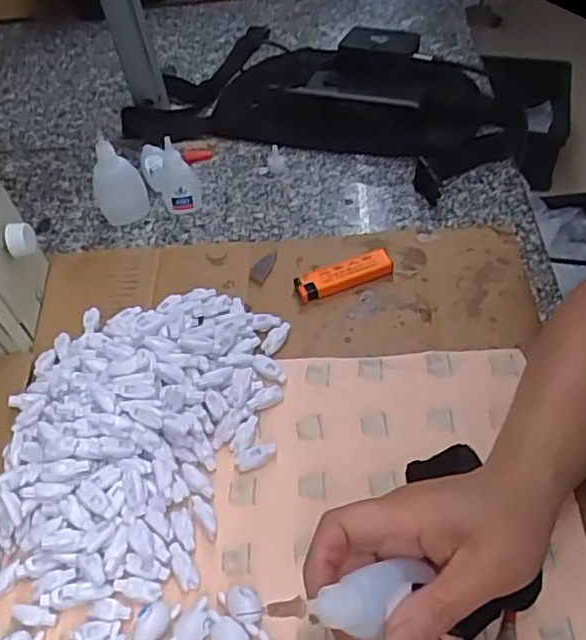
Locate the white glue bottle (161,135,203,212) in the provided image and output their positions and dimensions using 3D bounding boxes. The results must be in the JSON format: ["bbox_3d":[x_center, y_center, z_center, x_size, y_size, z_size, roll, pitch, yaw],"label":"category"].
[{"bbox_3d":[-0.106,-0.132,0.578,0.031,0.069,0.023,-3,51,2],"label":"white glue bottle"}]

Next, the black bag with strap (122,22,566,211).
[{"bbox_3d":[0.059,-0.227,0.639,0.417,0.068,0.201,16,55,18],"label":"black bag with strap"}]

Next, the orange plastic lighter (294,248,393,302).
[{"bbox_3d":[0.042,-0.037,0.511,0.079,0.017,0.022,-18,52,-9],"label":"orange plastic lighter"}]

